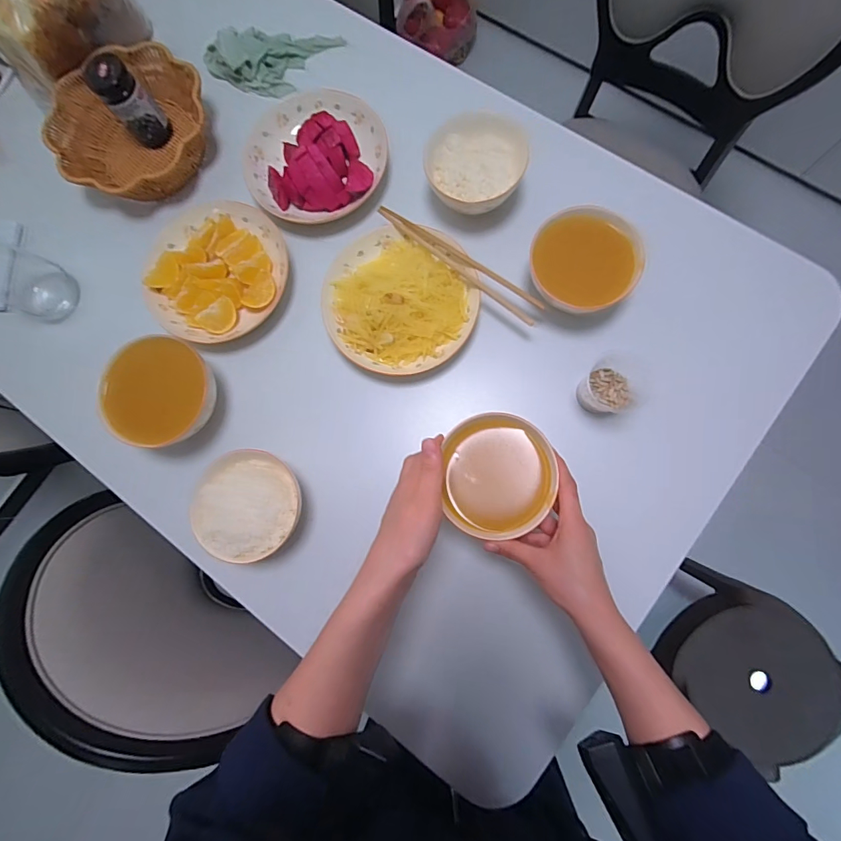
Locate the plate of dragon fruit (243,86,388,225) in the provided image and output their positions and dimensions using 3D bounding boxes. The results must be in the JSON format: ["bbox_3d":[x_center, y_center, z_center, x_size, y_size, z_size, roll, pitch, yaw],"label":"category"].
[{"bbox_3d":[-0.159,-0.401,0.614,0.199,0.074,0.202,-1,82,4],"label":"plate of dragon fruit"}]

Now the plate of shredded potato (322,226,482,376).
[{"bbox_3d":[-0.027,-0.163,0.554,0.203,0.042,0.197,-1,82,4],"label":"plate of shredded potato"}]

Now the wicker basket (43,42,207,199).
[{"bbox_3d":[-0.422,-0.426,0.623,0.222,0.085,0.206,-1,82,4],"label":"wicker basket"}]

